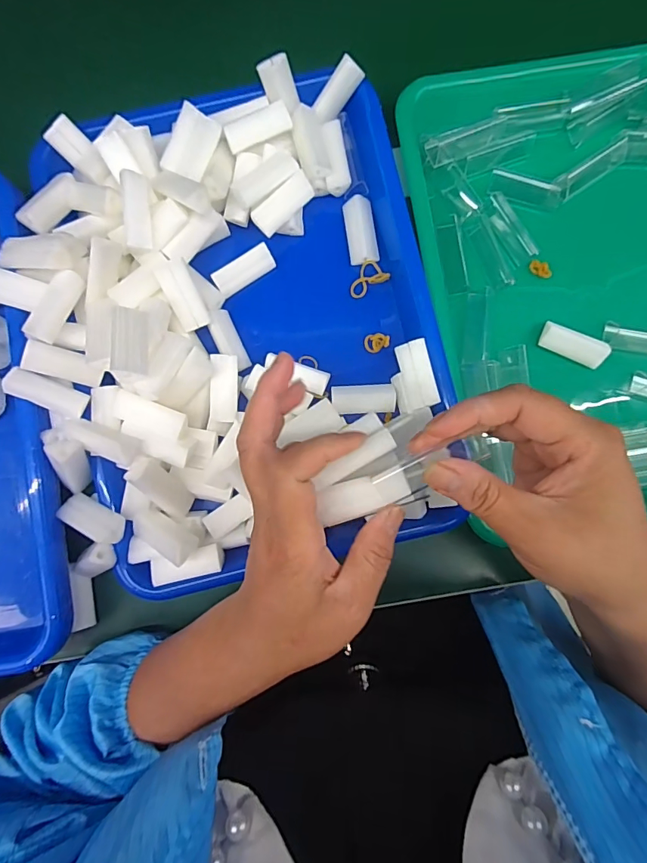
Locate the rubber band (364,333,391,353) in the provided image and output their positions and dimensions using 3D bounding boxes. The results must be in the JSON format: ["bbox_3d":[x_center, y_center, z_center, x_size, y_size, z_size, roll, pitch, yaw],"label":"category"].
[{"bbox_3d":[0.039,-0.065,0.322,0.018,0.004,0.013,-15,87,-1],"label":"rubber band"}]

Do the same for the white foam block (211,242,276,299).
[{"bbox_3d":[-0.057,-0.116,0.321,0.045,0.017,0.015,-35,87,-2],"label":"white foam block"}]

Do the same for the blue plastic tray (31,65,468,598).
[{"bbox_3d":[-0.057,-0.071,0.300,0.255,0.061,0.323,-13,87,-1],"label":"blue plastic tray"}]

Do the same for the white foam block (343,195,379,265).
[{"bbox_3d":[0.028,-0.148,0.324,0.022,0.015,0.046,-8,86,-1],"label":"white foam block"}]

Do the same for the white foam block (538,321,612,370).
[{"bbox_3d":[0.182,-0.062,0.320,0.047,0.011,0.017,25,87,1],"label":"white foam block"}]

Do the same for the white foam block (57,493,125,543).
[{"bbox_3d":[-0.150,0.056,0.287,0.045,0.013,0.018,23,86,17],"label":"white foam block"}]

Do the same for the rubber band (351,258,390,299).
[{"bbox_3d":[0.035,-0.111,0.324,0.023,0.009,0.028,24,87,1],"label":"rubber band"}]

